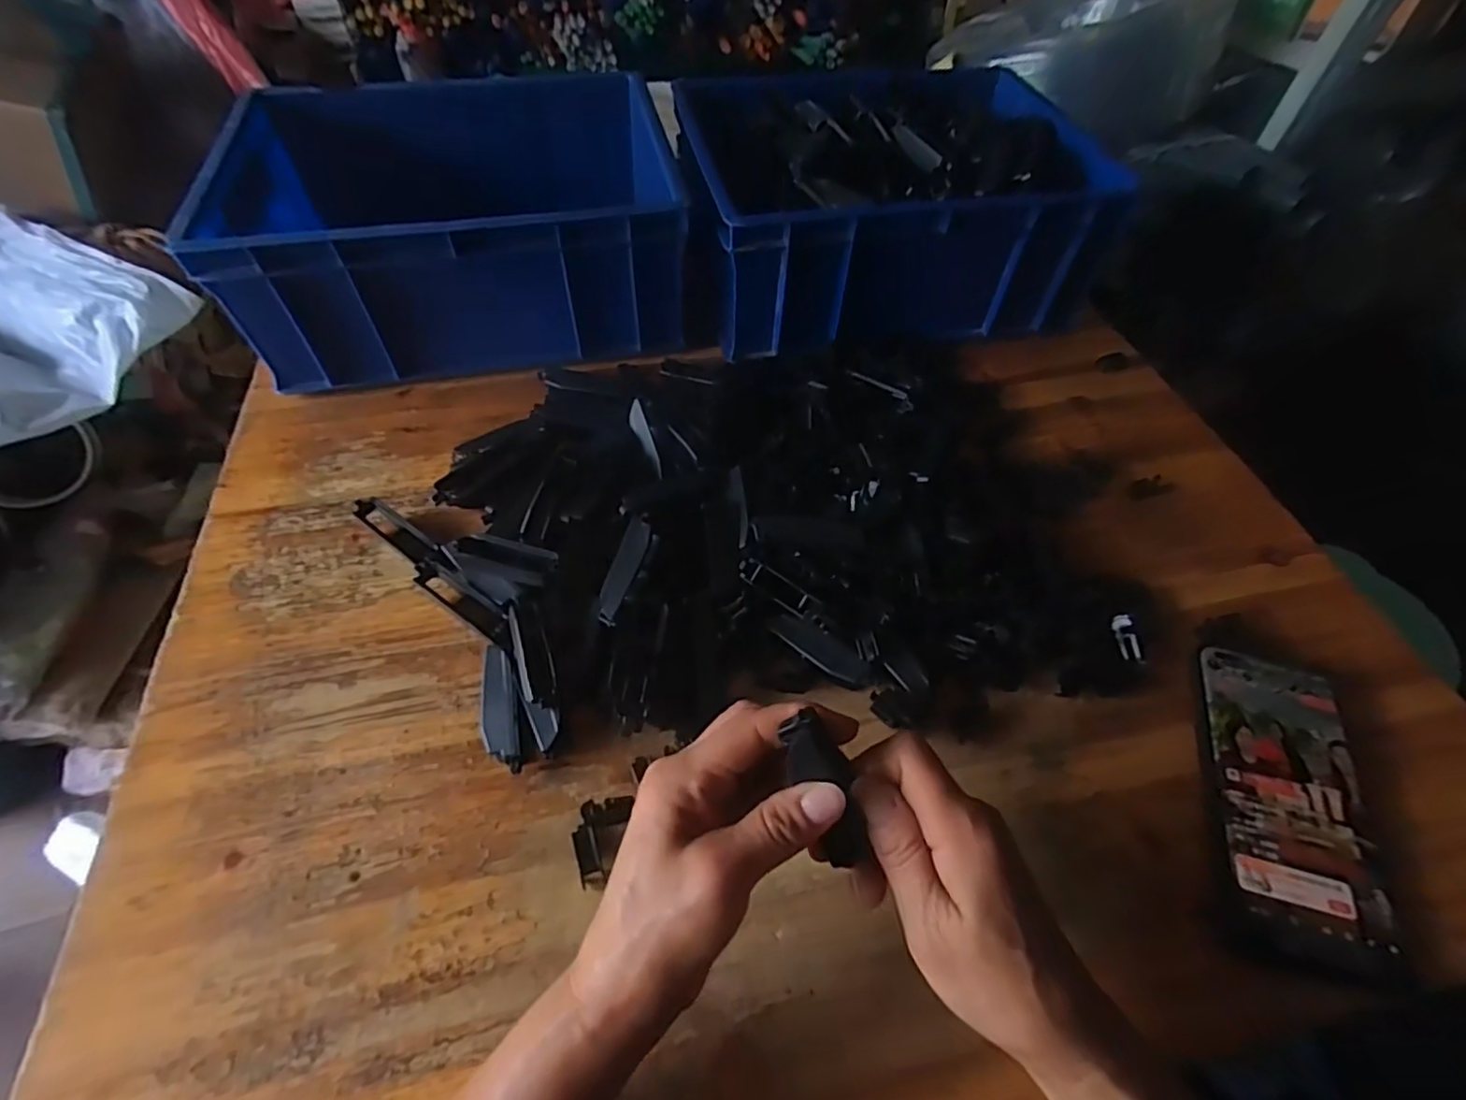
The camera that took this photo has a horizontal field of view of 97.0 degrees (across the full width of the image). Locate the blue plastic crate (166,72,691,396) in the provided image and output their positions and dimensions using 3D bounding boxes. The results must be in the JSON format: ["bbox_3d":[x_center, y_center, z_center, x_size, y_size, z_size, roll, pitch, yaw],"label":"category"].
[{"bbox_3d":[-0.218,-0.268,0.537,0.333,0.119,0.228,-7,54,-8],"label":"blue plastic crate"}]

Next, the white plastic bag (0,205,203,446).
[{"bbox_3d":[-1.139,-0.345,0.973,0.428,0.151,0.394,24,56,15],"label":"white plastic bag"}]

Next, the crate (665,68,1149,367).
[{"bbox_3d":[0.130,-0.332,0.591,0.333,0.111,0.284,-7,54,-8],"label":"crate"}]

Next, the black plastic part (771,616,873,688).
[{"bbox_3d":[0.052,0.058,0.376,0.062,0.004,0.019,33,87,14],"label":"black plastic part"}]

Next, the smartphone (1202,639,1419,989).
[{"bbox_3d":[0.290,0.126,0.335,0.074,0.010,0.152,13,54,7],"label":"smartphone"}]

